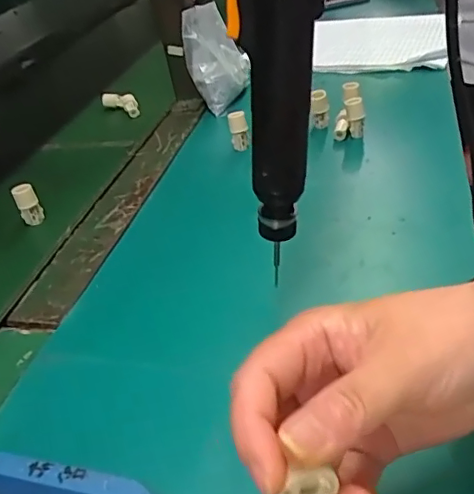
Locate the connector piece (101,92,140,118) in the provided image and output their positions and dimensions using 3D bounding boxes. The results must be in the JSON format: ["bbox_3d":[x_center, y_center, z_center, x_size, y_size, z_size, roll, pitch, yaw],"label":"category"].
[{"bbox_3d":[-0.158,-0.199,0.777,0.068,0.027,0.020,18,44,35],"label":"connector piece"}]

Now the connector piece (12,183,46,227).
[{"bbox_3d":[-0.208,-0.042,0.555,0.021,0.041,0.017,-23,36,-17],"label":"connector piece"}]

